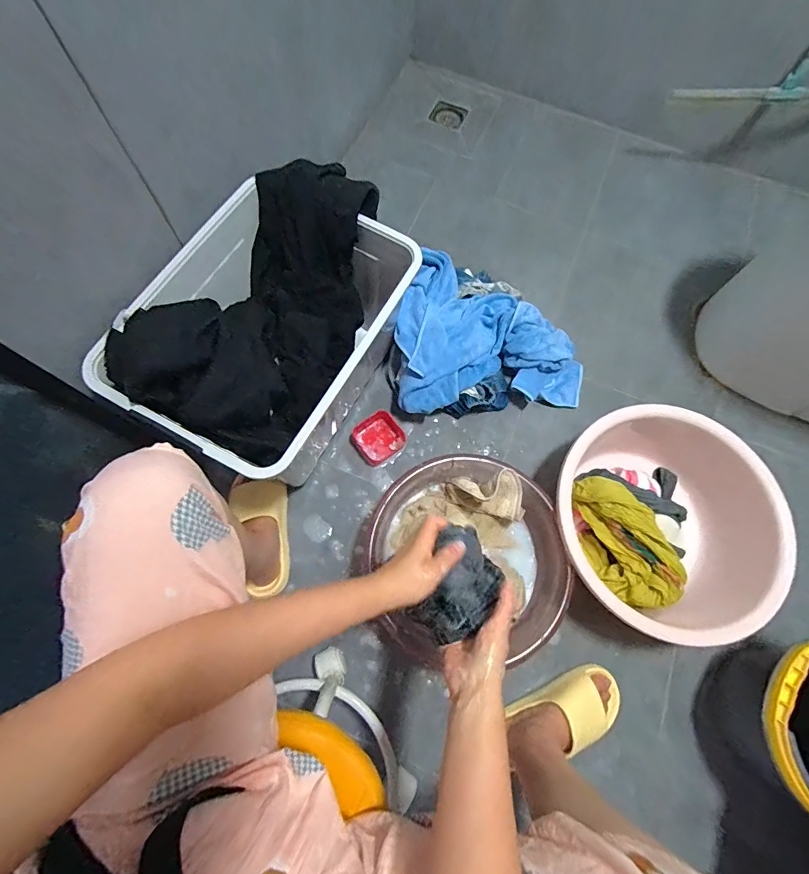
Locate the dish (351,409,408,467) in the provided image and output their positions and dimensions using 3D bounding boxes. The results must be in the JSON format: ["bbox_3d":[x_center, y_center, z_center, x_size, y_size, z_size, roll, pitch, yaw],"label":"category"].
[{"bbox_3d":[-0.055,0.002,0.874,0.099,0.036,0.093,-35,77,-13],"label":"dish"}]

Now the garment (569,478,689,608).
[{"bbox_3d":[0.400,0.193,0.776,0.129,0.094,0.249,-26,75,-11],"label":"garment"}]

